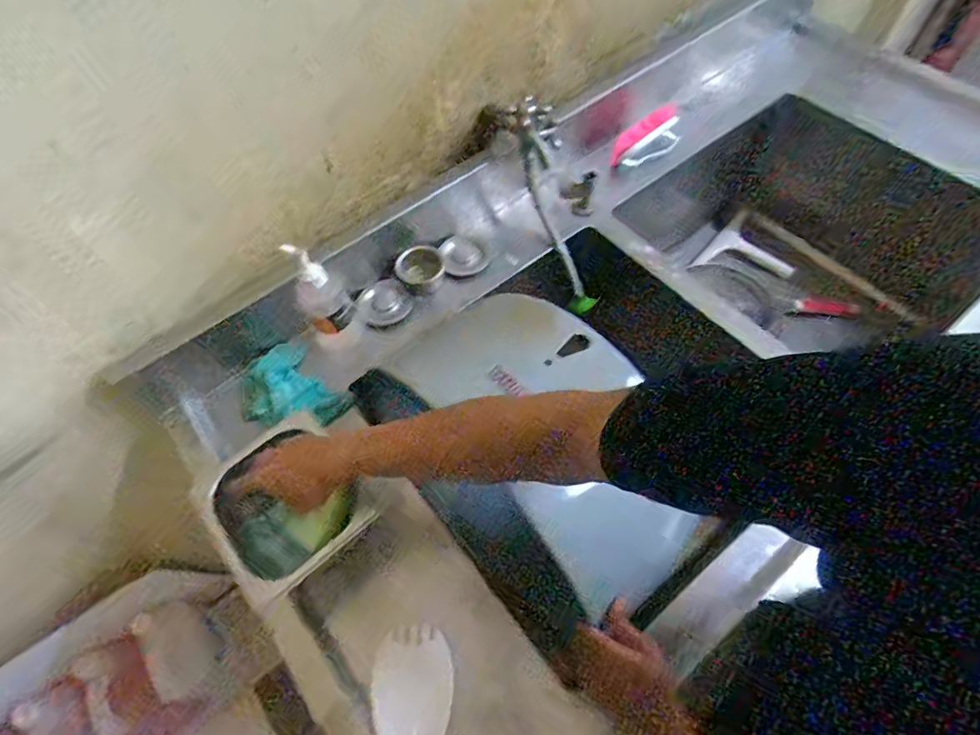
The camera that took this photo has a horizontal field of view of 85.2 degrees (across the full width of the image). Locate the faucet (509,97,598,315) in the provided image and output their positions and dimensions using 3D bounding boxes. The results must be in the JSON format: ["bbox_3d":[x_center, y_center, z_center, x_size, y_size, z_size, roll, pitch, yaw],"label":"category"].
[{"bbox_3d":[0.106,-0.249,0.858,0.054,0.341,0.089,-29,29,-12],"label":"faucet"}]

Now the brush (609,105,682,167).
[{"bbox_3d":[0.273,-0.411,0.961,0.138,0.072,0.061,-28,52,37],"label":"brush"}]

